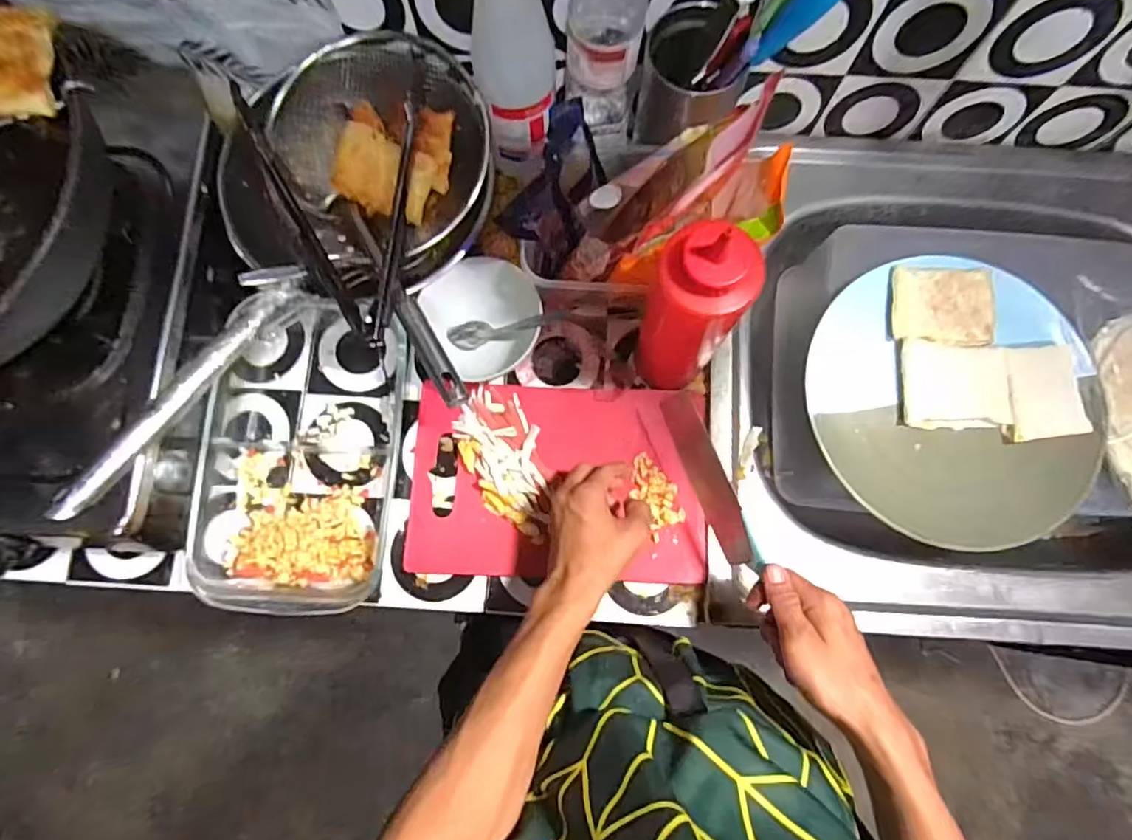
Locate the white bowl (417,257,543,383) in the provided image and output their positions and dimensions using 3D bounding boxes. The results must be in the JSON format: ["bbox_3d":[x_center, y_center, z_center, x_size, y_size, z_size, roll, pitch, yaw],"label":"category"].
[{"bbox_3d":[-0.078,-0.103,0.560,0.105,0.041,0.104,0,79,0],"label":"white bowl"}]

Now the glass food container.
[{"bbox_3d":[-0.249,0.022,0.536,0.177,0.051,0.307,-1,79,0],"label":"glass food container"}]

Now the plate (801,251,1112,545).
[{"bbox_3d":[0.348,-0.019,0.511,0.258,0.025,0.261,-3,83,3],"label":"plate"}]

